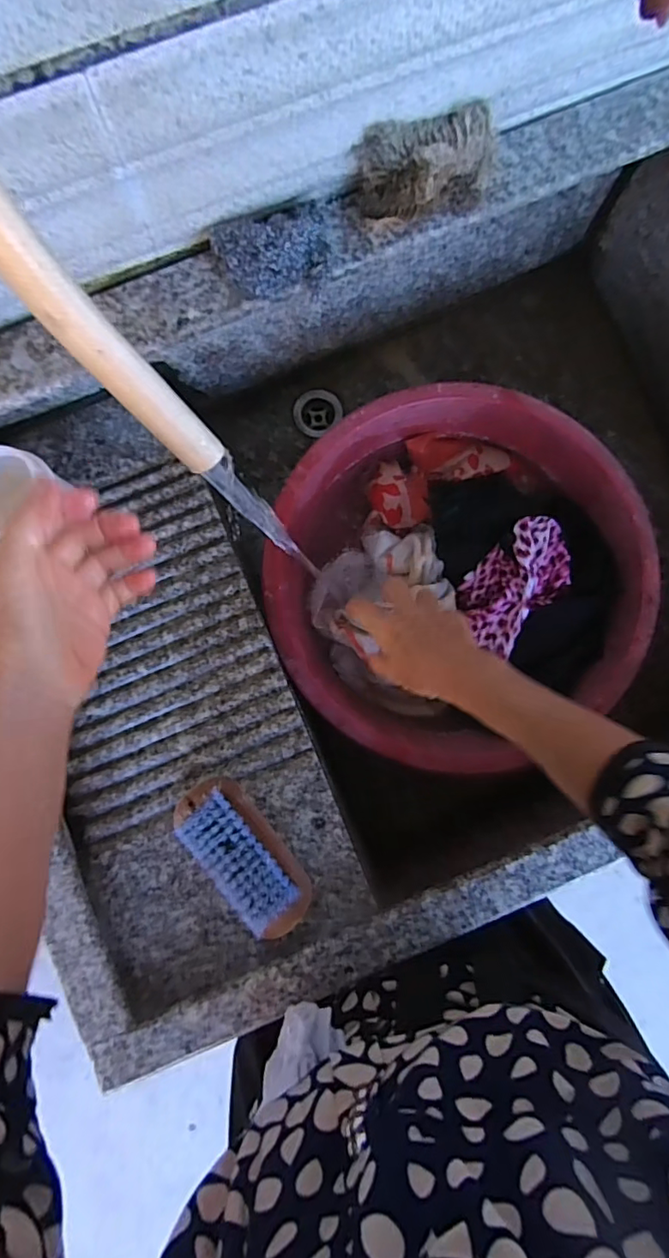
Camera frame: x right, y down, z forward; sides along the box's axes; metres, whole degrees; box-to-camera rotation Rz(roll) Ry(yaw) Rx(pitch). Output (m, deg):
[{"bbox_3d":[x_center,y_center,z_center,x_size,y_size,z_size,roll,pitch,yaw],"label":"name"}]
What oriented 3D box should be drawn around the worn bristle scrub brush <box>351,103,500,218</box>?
[{"bbox_3d":[0.072,-0.369,0.437,0.117,0.045,0.052,-20,87,-3],"label":"worn bristle scrub brush"}]

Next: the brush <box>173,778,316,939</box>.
[{"bbox_3d":[-0.075,0.184,0.447,0.056,0.045,0.131,-39,88,-3],"label":"brush"}]

